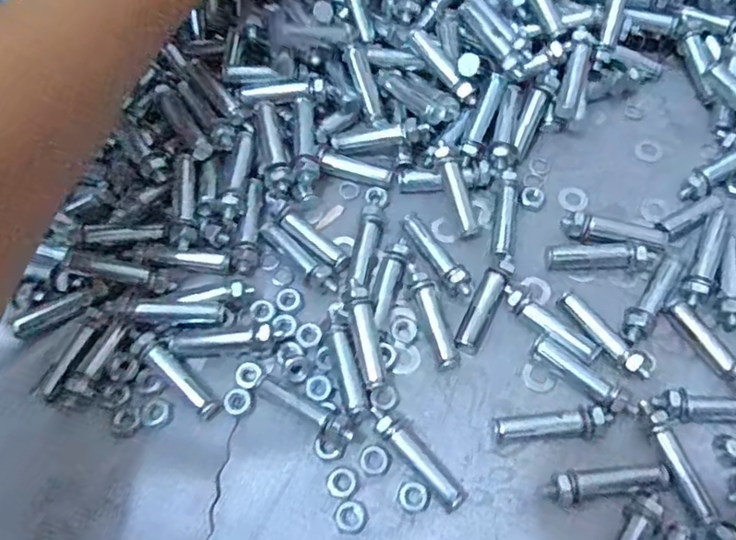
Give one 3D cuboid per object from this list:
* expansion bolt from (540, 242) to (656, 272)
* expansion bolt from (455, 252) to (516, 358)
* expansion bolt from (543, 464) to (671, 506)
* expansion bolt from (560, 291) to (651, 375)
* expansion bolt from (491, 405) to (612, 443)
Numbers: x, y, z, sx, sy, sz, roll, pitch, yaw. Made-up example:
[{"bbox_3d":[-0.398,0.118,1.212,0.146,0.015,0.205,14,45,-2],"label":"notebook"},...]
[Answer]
[{"bbox_3d":[0.121,-0.007,0.338,0.053,0.012,0.012,-4,63,-1],"label":"expansion bolt"},{"bbox_3d":[0.059,0.017,0.329,0.013,0.012,0.052,23,66,12],"label":"expansion bolt"},{"bbox_3d":[0.107,0.094,0.289,0.054,0.012,0.013,-10,64,-4],"label":"expansion bolt"},{"bbox_3d":[0.116,0.031,0.319,0.010,0.010,0.054,-34,68,-15],"label":"expansion bolt"},{"bbox_3d":[0.085,0.072,0.302,0.054,0.013,0.013,-2,63,0],"label":"expansion bolt"}]

